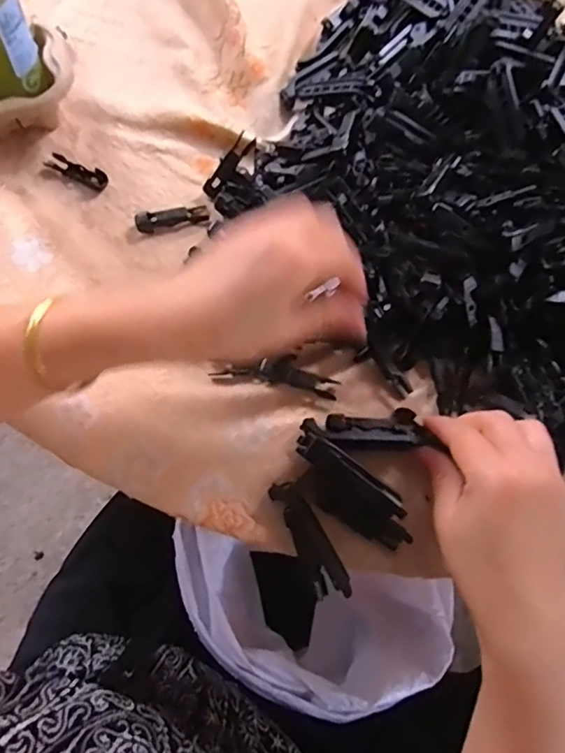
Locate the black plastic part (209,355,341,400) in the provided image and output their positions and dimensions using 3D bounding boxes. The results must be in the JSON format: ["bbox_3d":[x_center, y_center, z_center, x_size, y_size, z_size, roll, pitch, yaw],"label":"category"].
[{"bbox_3d":[-0.005,-0.003,0.357,0.085,0.012,0.021,11,69,6],"label":"black plastic part"}]

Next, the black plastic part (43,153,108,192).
[{"bbox_3d":[-0.168,-0.169,0.427,0.054,0.007,0.015,25,71,11],"label":"black plastic part"}]

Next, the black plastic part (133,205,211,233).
[{"bbox_3d":[-0.086,-0.125,0.408,0.056,0.009,0.016,-13,68,-3],"label":"black plastic part"}]

